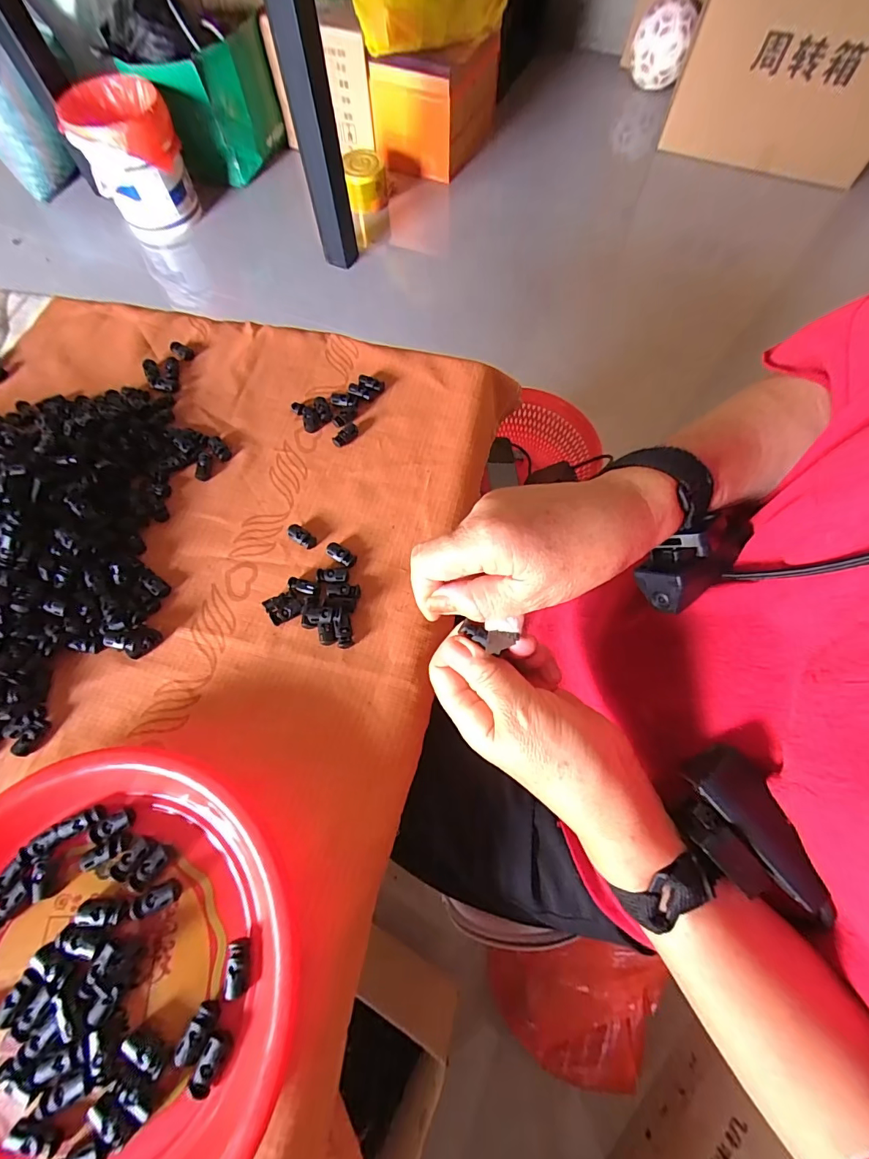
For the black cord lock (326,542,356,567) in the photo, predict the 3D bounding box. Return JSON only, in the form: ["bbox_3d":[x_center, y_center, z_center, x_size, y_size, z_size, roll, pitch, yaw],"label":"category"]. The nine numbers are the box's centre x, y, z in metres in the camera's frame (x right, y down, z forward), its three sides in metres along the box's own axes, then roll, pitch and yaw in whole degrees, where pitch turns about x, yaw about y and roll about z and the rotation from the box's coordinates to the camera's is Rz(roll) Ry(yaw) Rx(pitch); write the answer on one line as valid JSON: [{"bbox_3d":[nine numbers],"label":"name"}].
[{"bbox_3d":[-0.083,-0.022,0.388,0.030,0.008,0.013,35,73,13],"label":"black cord lock"}]

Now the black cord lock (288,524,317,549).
[{"bbox_3d":[-0.120,-0.039,0.397,0.030,0.008,0.014,36,73,14],"label":"black cord lock"}]

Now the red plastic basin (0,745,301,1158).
[{"bbox_3d":[-0.208,0.243,0.270,0.257,0.040,0.255,0,69,1],"label":"red plastic basin"}]

